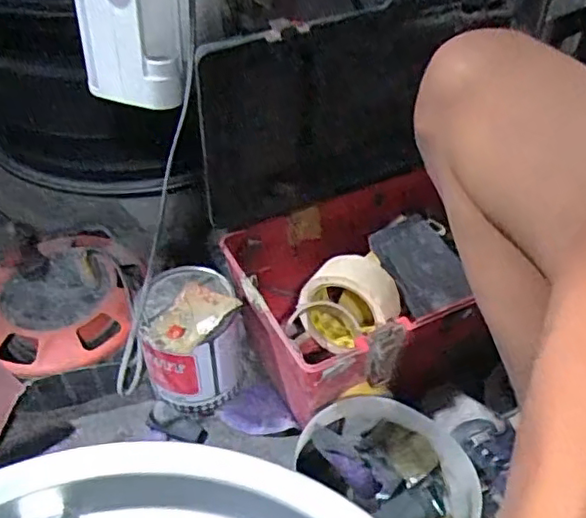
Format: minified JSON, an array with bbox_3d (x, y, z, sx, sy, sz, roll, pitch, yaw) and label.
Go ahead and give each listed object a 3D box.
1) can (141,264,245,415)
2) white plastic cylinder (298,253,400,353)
[{"bbox_3d":[-0.104,0.090,0.666,0.096,0.134,0.100,0,45,0],"label":"can"},{"bbox_3d":[0.061,0.047,0.669,0.104,0.088,0.071,7,45,7],"label":"white plastic cylinder"}]

